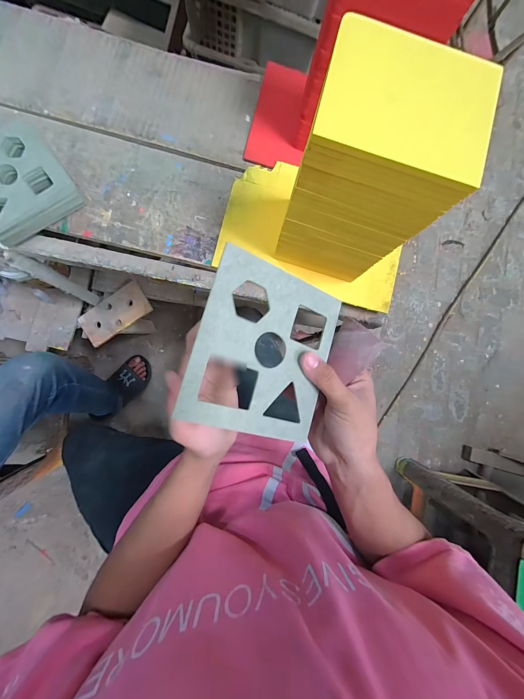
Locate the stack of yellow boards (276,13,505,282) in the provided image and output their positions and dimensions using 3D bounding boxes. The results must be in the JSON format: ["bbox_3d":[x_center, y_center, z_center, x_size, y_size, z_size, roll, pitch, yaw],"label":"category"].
[{"bbox_3d":[0.105,-0.185,0.329,0.148,0.246,0.101,16,84,-6],"label":"stack of yellow boards"}]

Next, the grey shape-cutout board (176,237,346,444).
[{"bbox_3d":[0.007,0.001,0.226,0.119,0.004,0.133,19,82,-27],"label":"grey shape-cutout board"}]

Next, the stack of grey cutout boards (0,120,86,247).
[{"bbox_3d":[-0.371,-0.250,0.416,0.141,0.039,0.138,-33,91,-8],"label":"stack of grey cutout boards"}]

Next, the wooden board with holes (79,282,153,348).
[{"bbox_3d":[-0.390,-0.092,0.726,0.189,0.016,0.089,-34,93,5],"label":"wooden board with holes"}]

